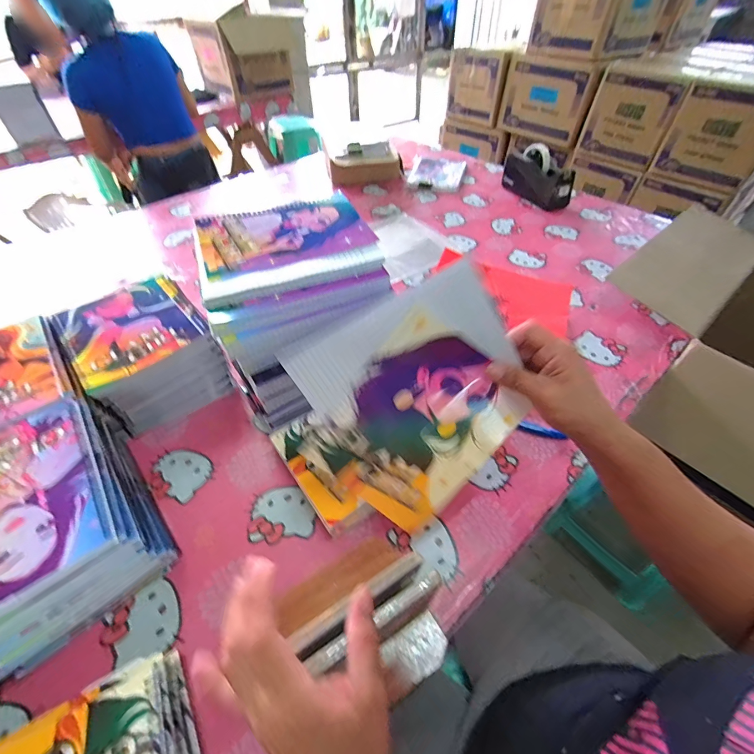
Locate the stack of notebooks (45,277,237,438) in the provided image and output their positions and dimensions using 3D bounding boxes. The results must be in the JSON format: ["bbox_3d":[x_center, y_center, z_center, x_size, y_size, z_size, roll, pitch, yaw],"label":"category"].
[{"bbox_3d":[-0.344,-0.039,0.553,0.165,0.113,0.194,-34,57,-25],"label":"stack of notebooks"}]

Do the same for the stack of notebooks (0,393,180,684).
[{"bbox_3d":[-0.349,0.151,0.388,0.161,0.108,0.208,-33,56,-25],"label":"stack of notebooks"}]

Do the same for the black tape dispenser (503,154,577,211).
[{"bbox_3d":[0.431,-0.536,0.990,0.063,0.102,0.195,-21,52,-17],"label":"black tape dispenser"}]

